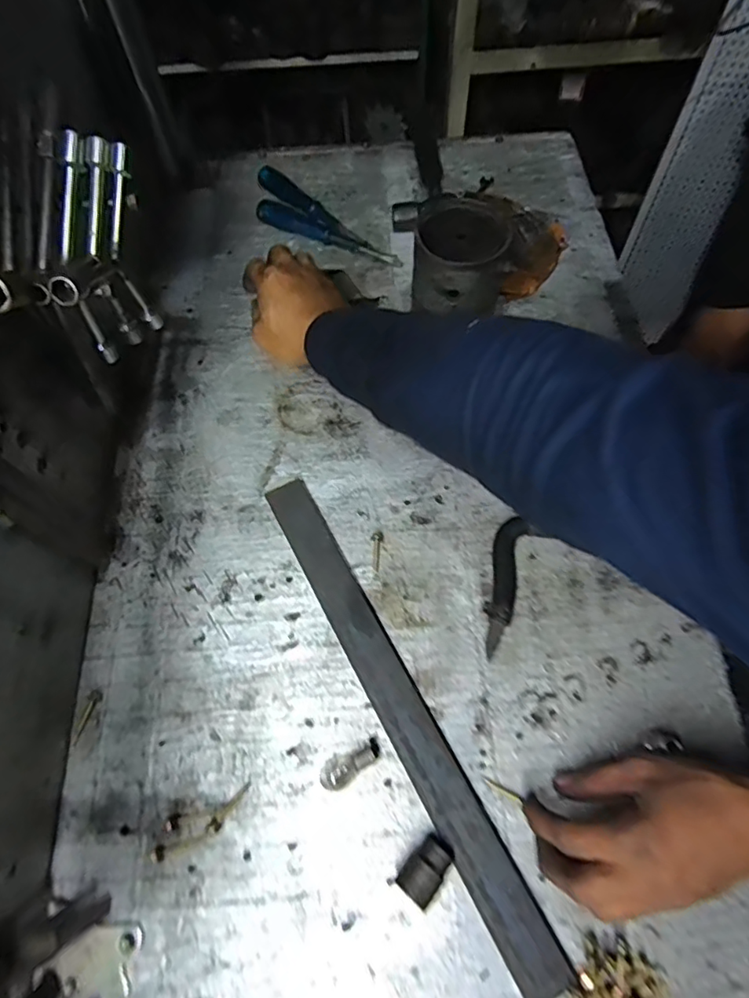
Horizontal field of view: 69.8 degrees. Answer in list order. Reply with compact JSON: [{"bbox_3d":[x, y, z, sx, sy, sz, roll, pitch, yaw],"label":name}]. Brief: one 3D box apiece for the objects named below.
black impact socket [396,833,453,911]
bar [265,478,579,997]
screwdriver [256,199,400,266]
[{"bbox_3d":[0.038,0.269,0.392,0.026,0.030,0.039,39,72,17],"label":"black impact socket"},{"bbox_3d":[0.016,0.163,0.449,0.041,0.011,0.431,-27,68,-11],"label":"bar"},{"bbox_3d":[-0.057,-0.332,0.667,0.192,0.028,0.021,24,68,11],"label":"screwdriver"}]

